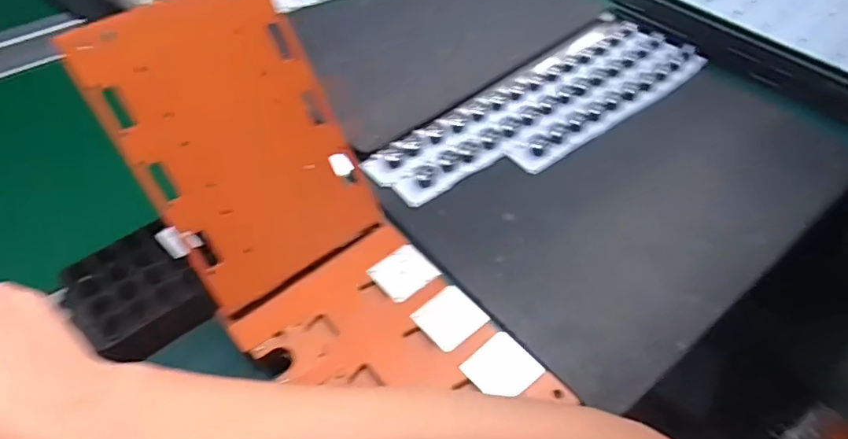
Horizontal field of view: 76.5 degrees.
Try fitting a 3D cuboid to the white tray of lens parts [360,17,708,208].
[{"bbox_3d":[0.152,-0.143,0.671,0.469,0.021,0.150,-32,57,-25],"label":"white tray of lens parts"}]

